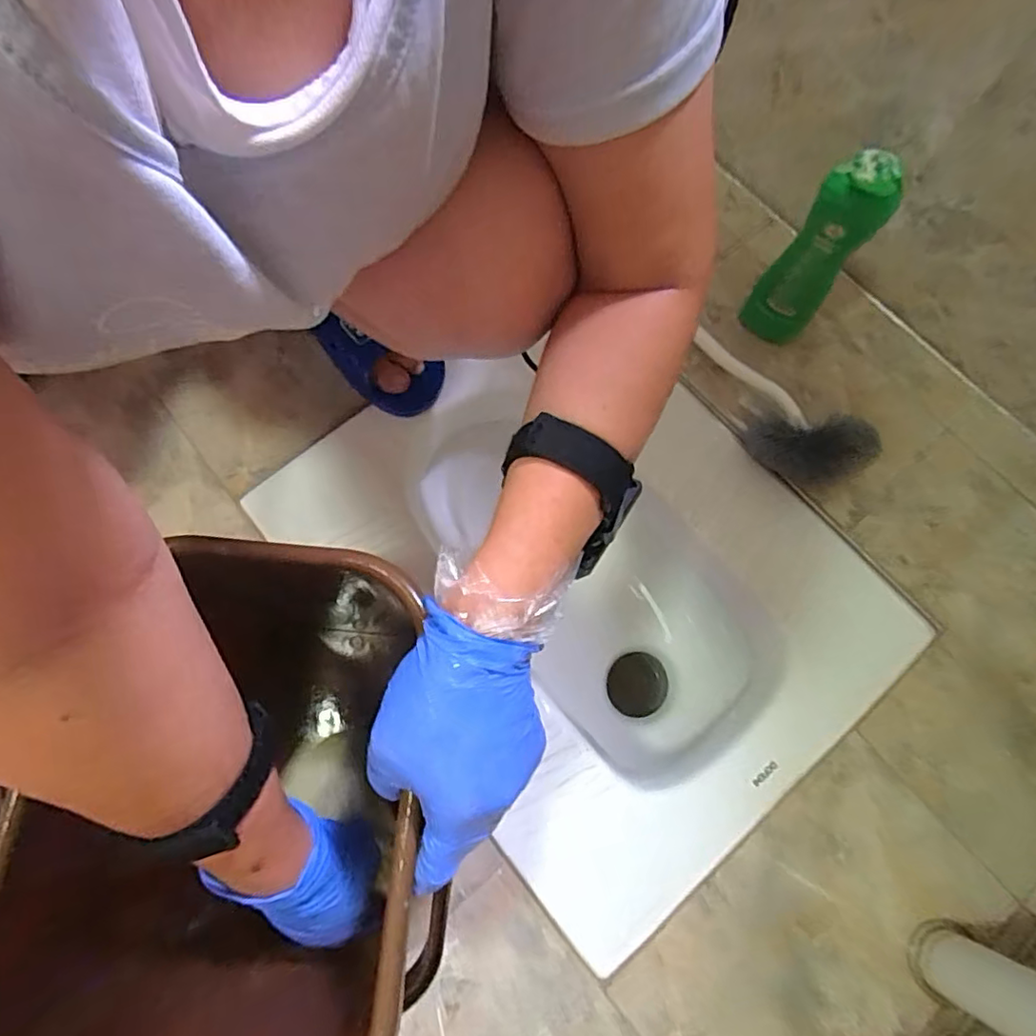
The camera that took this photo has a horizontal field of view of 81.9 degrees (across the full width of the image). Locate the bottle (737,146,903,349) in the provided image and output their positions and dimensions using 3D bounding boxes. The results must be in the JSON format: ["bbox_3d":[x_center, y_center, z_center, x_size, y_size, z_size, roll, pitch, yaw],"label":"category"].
[{"bbox_3d":[0.272,-0.233,0.556,0.058,0.217,0.053,0,75,-1],"label":"bottle"}]

